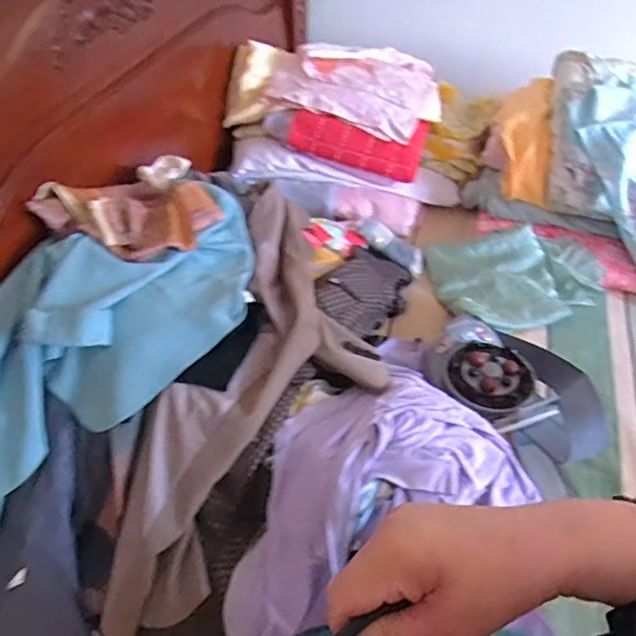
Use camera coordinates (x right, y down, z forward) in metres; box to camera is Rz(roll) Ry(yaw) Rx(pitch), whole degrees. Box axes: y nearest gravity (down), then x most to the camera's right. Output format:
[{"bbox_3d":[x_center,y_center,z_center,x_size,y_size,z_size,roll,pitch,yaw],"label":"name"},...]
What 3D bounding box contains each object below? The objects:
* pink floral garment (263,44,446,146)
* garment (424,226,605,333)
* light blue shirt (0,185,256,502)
[{"bbox_3d":[0.128,-0.629,1.530,0.417,0.139,0.389,16,48,15],"label":"pink floral garment"},{"bbox_3d":[0.447,-0.088,1.292,0.389,0.109,0.255,7,47,7],"label":"garment"},{"bbox_3d":[-0.379,0.035,0.933,0.312,0.168,0.748,37,72,30],"label":"light blue shirt"}]

